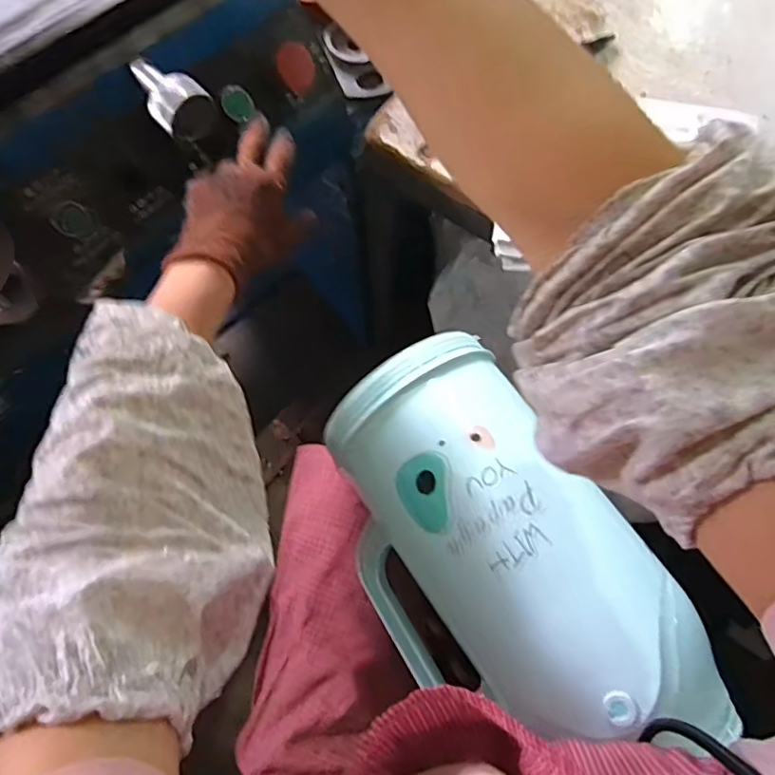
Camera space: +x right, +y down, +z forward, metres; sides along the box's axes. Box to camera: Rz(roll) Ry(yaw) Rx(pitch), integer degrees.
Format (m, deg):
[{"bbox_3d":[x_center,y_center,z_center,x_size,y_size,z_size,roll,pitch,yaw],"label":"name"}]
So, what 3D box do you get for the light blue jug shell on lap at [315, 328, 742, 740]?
[{"bbox_3d":[0.063,0.114,0.410,0.152,0.122,0.287,-31,71,-12],"label":"light blue jug shell on lap"}]

